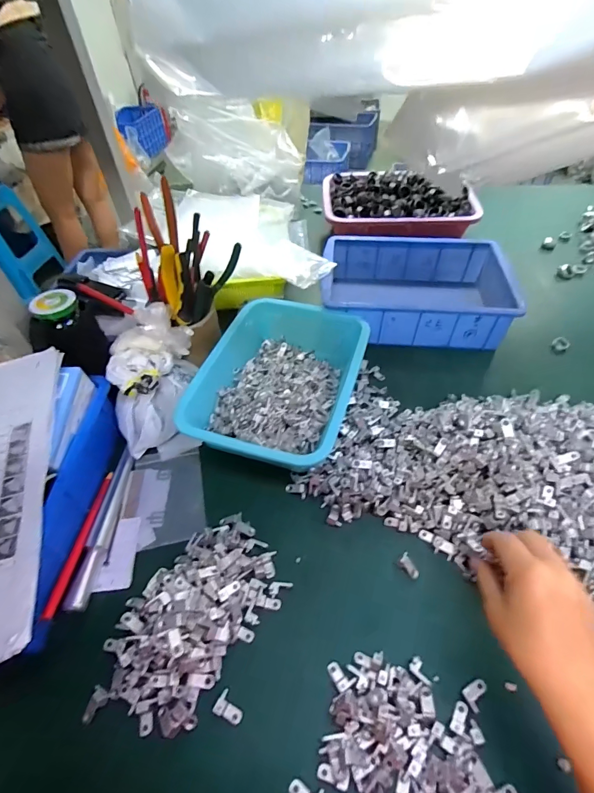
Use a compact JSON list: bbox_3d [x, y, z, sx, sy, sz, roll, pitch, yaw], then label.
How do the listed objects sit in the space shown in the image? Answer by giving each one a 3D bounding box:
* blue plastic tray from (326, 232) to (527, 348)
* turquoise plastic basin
[{"bbox_3d":[0.193,-0.176,0.650,0.293,0.090,0.205,1,49,4],"label":"blue plastic tray"},{"bbox_3d":[-0.017,-0.024,0.528,0.193,0.068,0.266,14,51,15],"label":"turquoise plastic basin"}]

